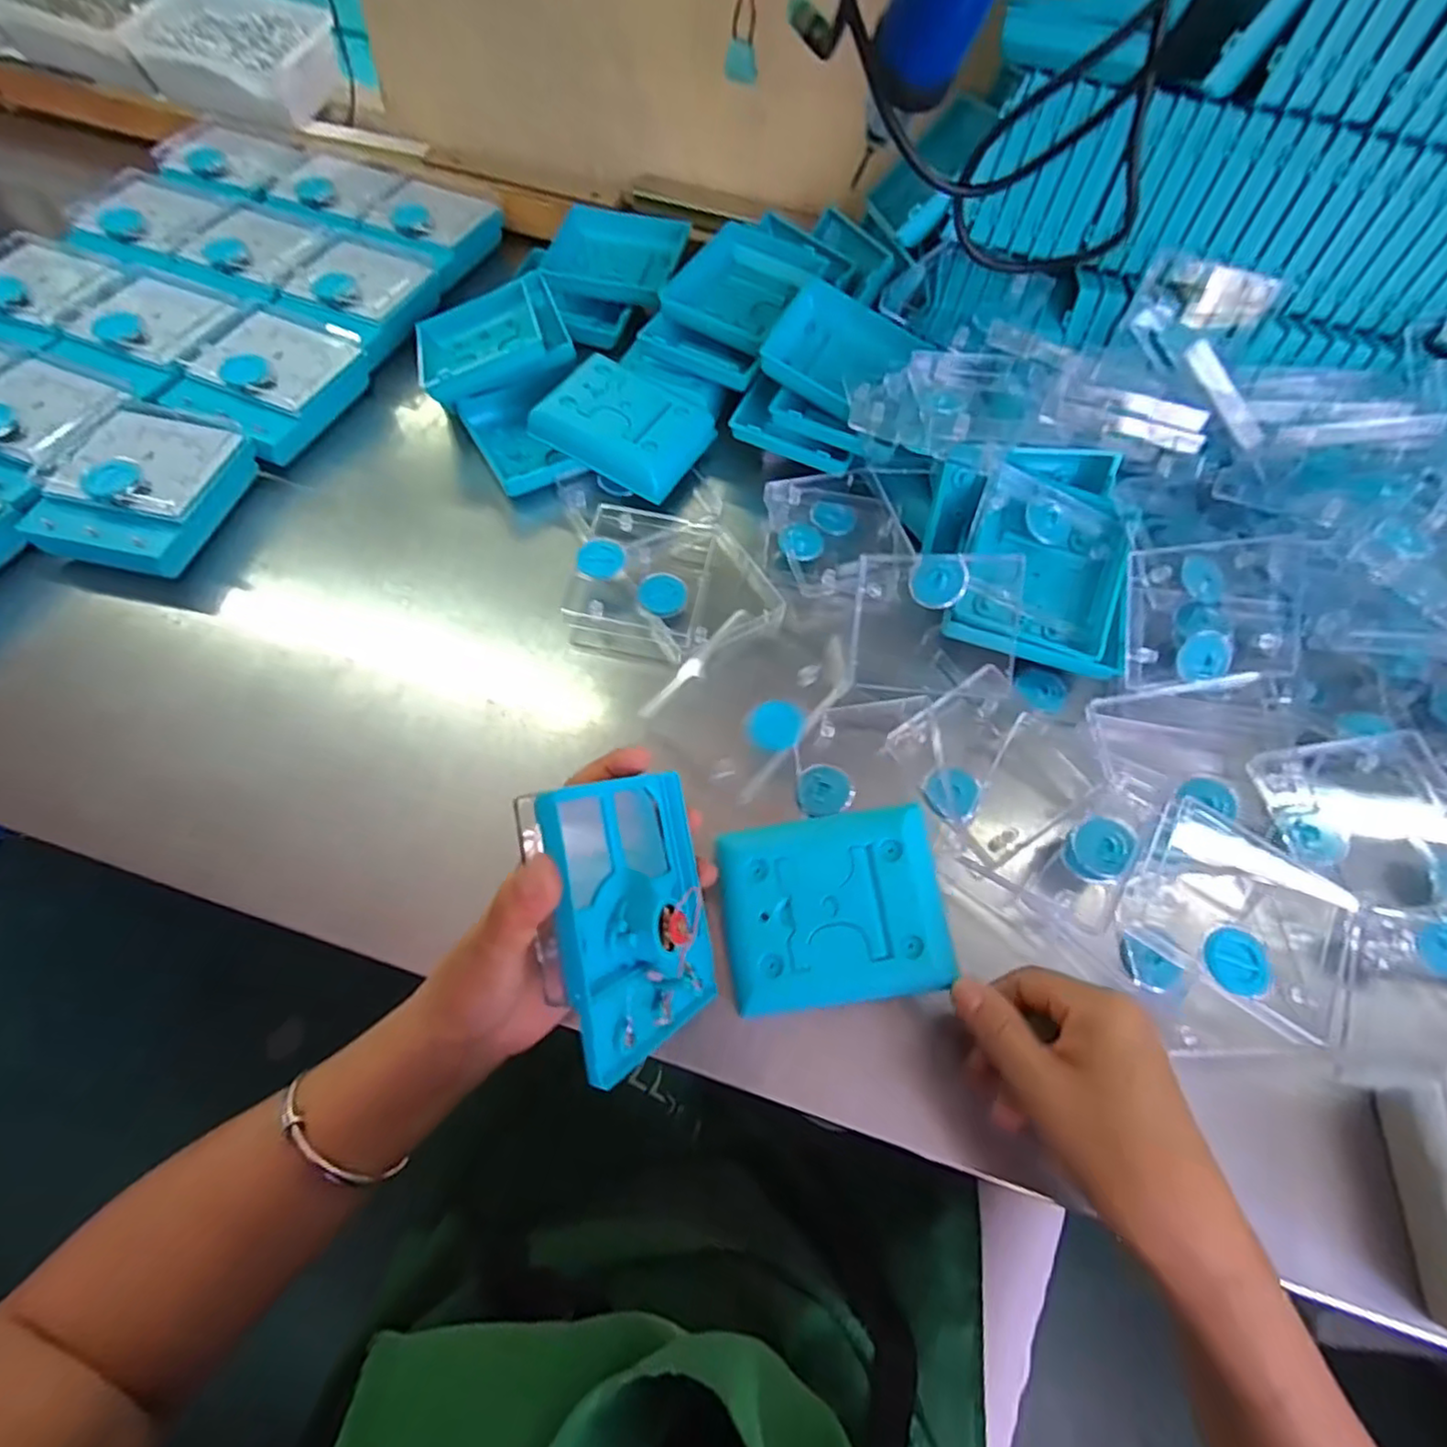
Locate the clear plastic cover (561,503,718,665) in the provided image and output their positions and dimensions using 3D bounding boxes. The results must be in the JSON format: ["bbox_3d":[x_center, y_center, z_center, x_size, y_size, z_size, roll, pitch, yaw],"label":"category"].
[{"bbox_3d":[-0.054,-0.102,0.442,0.083,0.031,0.102,10,63,1],"label":"clear plastic cover"}]

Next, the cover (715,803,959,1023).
[{"bbox_3d":[0.055,0.095,0.328,0.110,0.020,0.090,-11,73,6],"label":"cover"}]

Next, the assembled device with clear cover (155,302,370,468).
[{"bbox_3d":[-0.343,-0.259,0.490,0.103,0.037,0.120,22,64,8],"label":"assembled device with clear cover"}]

